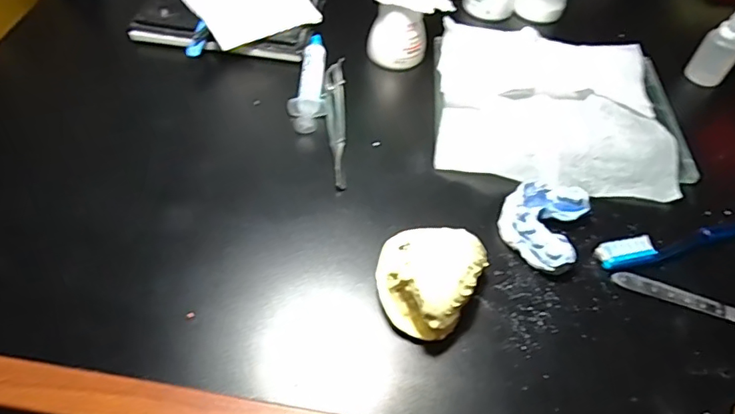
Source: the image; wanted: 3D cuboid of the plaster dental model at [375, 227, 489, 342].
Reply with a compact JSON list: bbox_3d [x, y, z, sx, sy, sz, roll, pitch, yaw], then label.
[{"bbox_3d":[0.035,0.040,0.315,0.058,0.041,0.066,26,55,14],"label":"plaster dental model"}]

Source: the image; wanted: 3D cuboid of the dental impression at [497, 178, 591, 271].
[{"bbox_3d":[0.120,0.005,0.356,0.052,0.028,0.075,21,54,11],"label":"dental impression"}]

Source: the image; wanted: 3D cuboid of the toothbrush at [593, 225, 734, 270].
[{"bbox_3d":[0.247,0.021,0.366,0.185,0.013,0.018,-9,54,-11],"label":"toothbrush"}]

